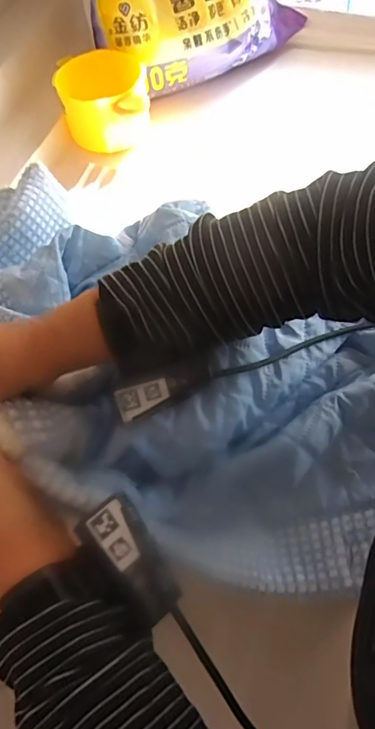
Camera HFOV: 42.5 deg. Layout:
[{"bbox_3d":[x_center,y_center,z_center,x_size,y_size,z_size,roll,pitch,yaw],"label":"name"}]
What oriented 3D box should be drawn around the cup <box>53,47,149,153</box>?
[{"bbox_3d":[-0.101,-0.321,0.595,0.110,0.070,0.115,-4,61,-1],"label":"cup"}]

